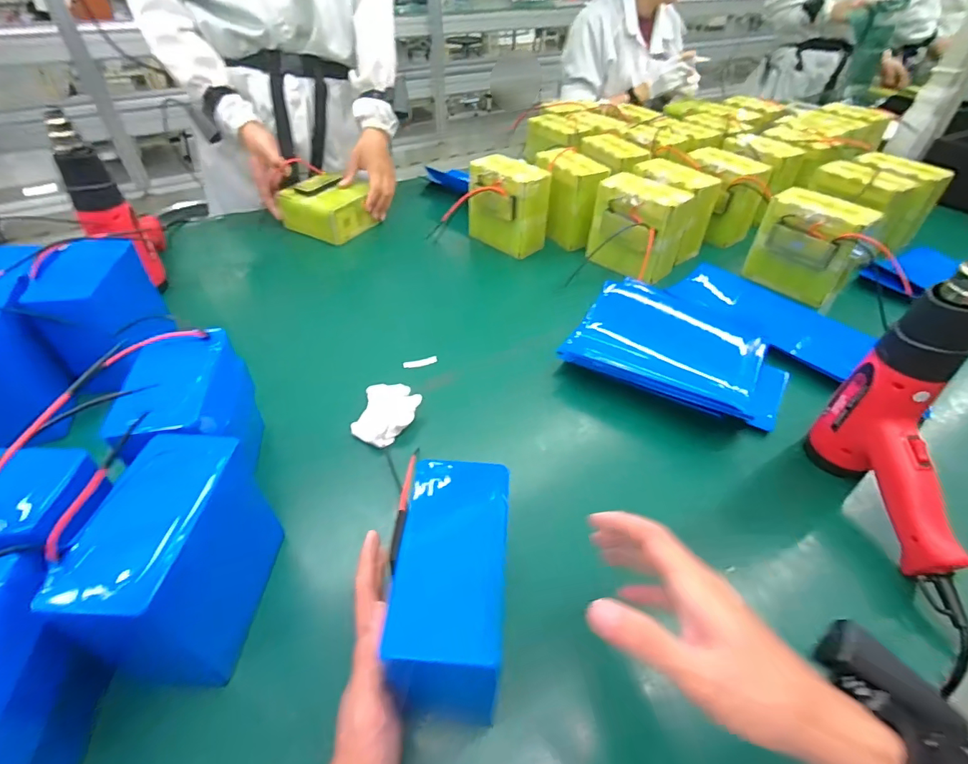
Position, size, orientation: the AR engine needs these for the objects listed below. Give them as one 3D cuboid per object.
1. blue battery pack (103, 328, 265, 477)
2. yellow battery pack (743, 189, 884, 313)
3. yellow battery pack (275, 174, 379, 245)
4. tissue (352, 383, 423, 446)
[{"bbox_3d":[-0.282,0.043,0.472,0.097,0.132,0.135,-9,44,-12],"label":"blue battery pack"},{"bbox_3d":[0.535,-0.223,0.782,0.080,0.143,0.148,-26,49,-27],"label":"yellow battery pack"},{"bbox_3d":[-0.314,-0.352,0.951,0.143,0.077,0.154,21,46,19],"label":"yellow battery pack"},{"bbox_3d":[-0.119,0.036,0.584,0.073,0.027,0.091,9,43,7],"label":"tissue"}]

